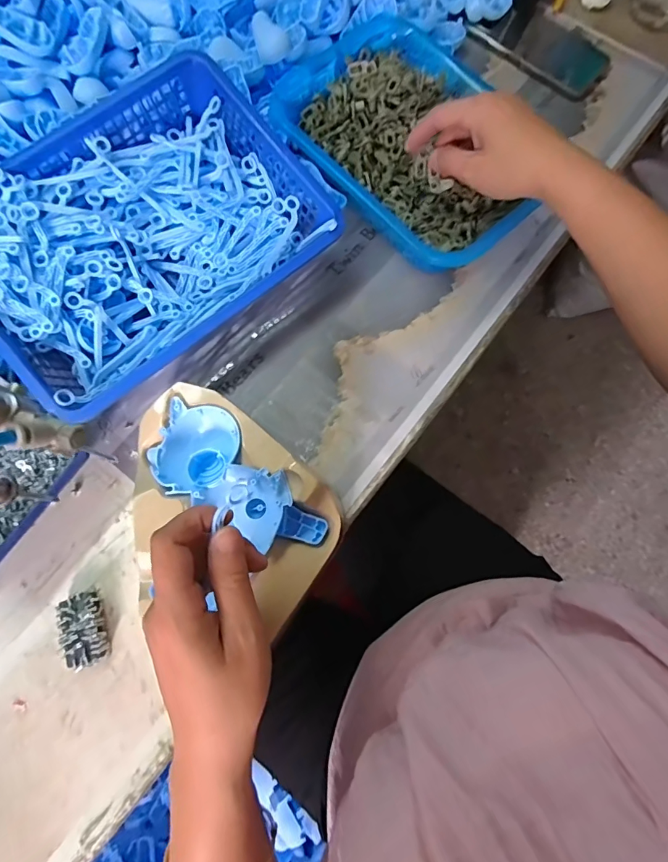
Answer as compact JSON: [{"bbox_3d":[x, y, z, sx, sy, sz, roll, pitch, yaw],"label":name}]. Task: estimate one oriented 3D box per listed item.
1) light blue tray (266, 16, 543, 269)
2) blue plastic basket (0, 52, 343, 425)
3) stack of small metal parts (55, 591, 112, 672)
[{"bbox_3d":[0.070,-0.278,0.429,0.191,0.056,0.268,-40,80,-11],"label":"light blue tray"},{"bbox_3d":[-0.166,-0.169,0.385,0.286,0.082,0.207,-40,80,-11],"label":"blue plastic basket"},{"bbox_3d":[-0.197,0.156,0.338,0.032,0.019,0.053,-24,78,-7],"label":"stack of small metal parts"}]

